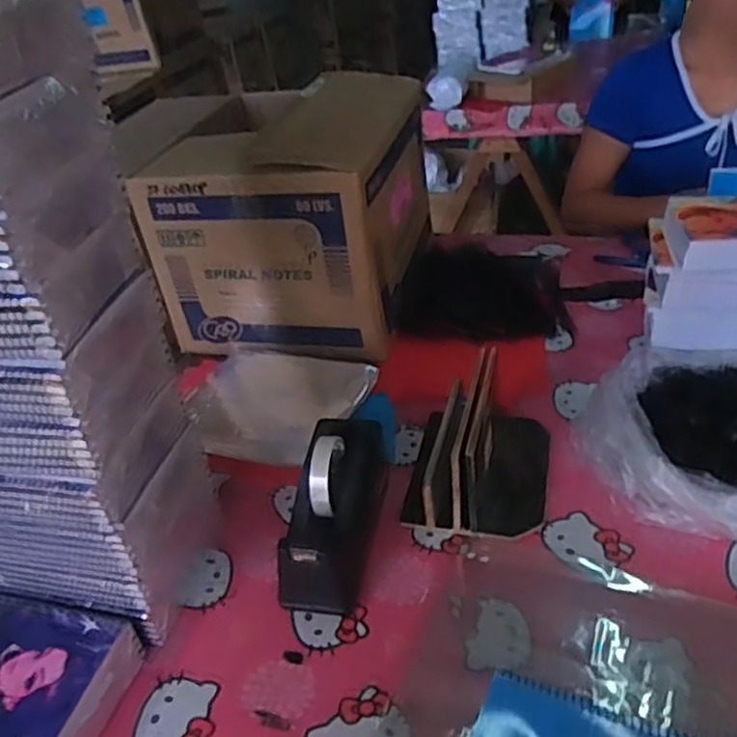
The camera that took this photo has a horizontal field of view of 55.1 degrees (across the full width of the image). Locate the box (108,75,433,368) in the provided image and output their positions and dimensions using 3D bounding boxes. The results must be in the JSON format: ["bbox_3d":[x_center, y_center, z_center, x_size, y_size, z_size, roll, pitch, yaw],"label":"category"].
[{"bbox_3d":[-0.115,-0.259,1.139,0.353,0.297,0.394,3,37,14],"label":"box"}]

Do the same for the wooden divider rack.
[{"bbox_3d":[0.124,0.079,0.795,0.154,0.114,0.187,3,37,15],"label":"wooden divider rack"}]

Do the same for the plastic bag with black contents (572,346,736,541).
[{"bbox_3d":[0.376,0.072,0.780,0.279,0.101,0.241,23,45,35],"label":"plastic bag with black contents"}]

